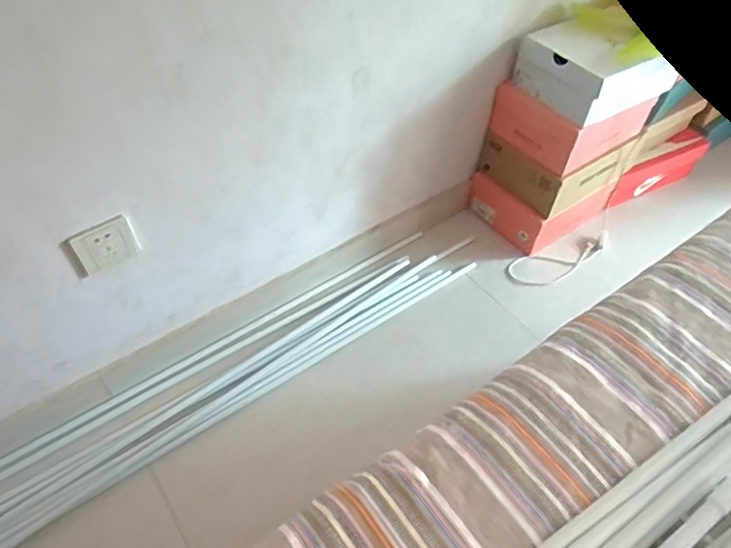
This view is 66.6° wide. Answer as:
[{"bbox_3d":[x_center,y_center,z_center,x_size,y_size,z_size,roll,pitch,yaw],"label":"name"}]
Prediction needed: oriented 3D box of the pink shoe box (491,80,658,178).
[{"bbox_3d":[0.484,-0.385,1.309,0.302,0.120,0.226,-29,57,-24],"label":"pink shoe box"}]

